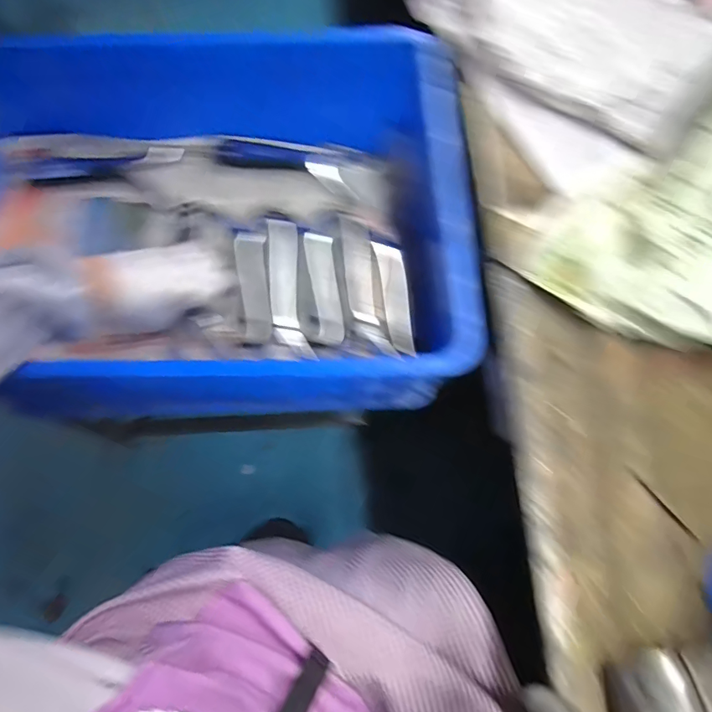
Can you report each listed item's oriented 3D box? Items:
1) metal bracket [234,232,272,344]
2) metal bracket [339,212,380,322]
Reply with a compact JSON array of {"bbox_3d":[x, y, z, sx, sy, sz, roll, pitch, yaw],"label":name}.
[{"bbox_3d":[-0.116,-0.077,0.530,0.034,0.013,0.132,-6,75,-3],"label":"metal bracket"},{"bbox_3d":[0.005,-0.096,0.525,0.030,0.018,0.122,-6,75,-3],"label":"metal bracket"}]

